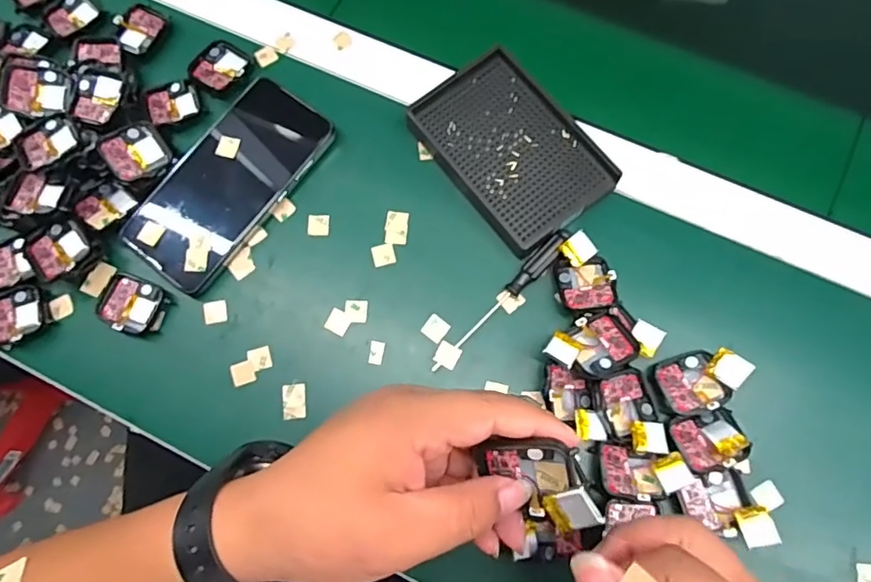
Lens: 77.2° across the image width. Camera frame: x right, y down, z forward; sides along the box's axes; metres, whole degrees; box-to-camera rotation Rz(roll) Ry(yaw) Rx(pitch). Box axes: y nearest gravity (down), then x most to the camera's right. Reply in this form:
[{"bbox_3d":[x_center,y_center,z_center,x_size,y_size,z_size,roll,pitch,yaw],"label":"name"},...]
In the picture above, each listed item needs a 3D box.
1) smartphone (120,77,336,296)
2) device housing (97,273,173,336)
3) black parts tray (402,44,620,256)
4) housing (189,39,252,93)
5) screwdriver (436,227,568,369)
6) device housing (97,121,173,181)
[{"bbox_3d":[-0.153,-0.080,0.401,0.078,0.016,0.161,35,79,9],"label":"smartphone"},{"bbox_3d":[-0.215,0.009,0.385,0.045,0.007,0.037,20,77,6],"label":"device housing"},{"bbox_3d":[0.054,-0.103,0.399,0.091,0.023,0.137,-37,78,-8],"label":"black parts tray"},{"bbox_3d":[-0.168,-0.177,0.427,0.038,0.006,0.042,25,77,7],"label":"housing"},{"bbox_3d":[0.047,0.007,0.376,0.013,0.015,0.131,41,80,10],"label":"screwdriver"},{"bbox_3d":[-0.219,-0.104,0.399,0.043,0.007,0.037,-39,102,-31],"label":"device housing"}]

